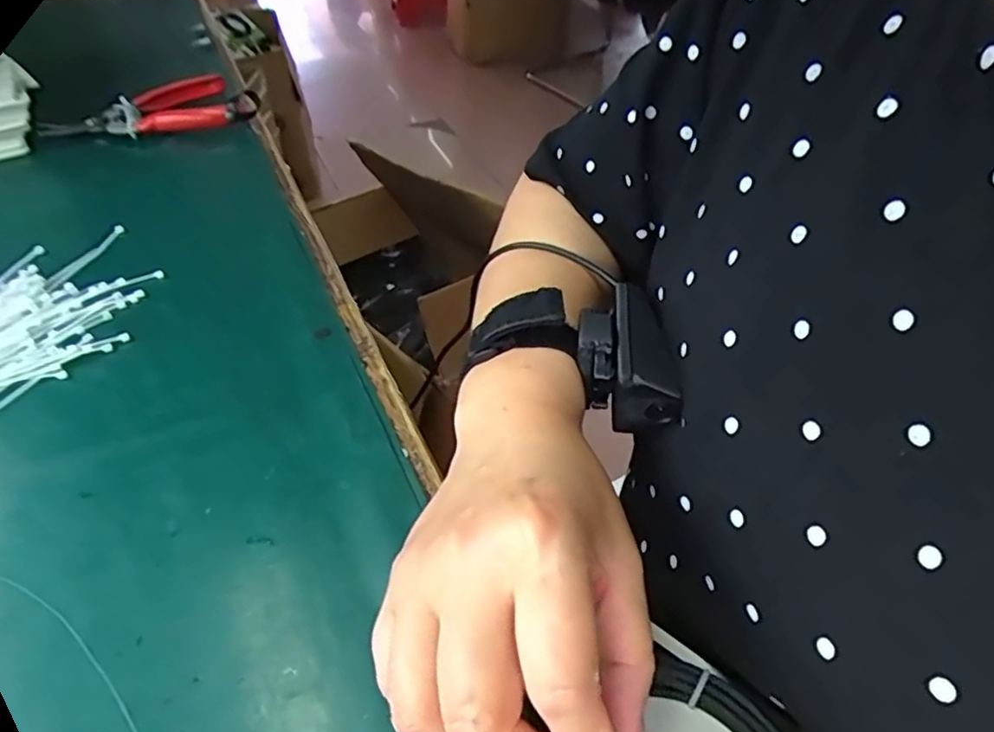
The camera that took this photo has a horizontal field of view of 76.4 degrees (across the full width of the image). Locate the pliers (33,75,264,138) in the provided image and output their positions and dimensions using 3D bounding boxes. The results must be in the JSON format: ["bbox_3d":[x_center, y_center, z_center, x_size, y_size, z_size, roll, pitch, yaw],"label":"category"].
[{"bbox_3d":[-0.305,-0.234,0.573,0.167,0.033,0.102,-9,46,-11],"label":"pliers"}]

